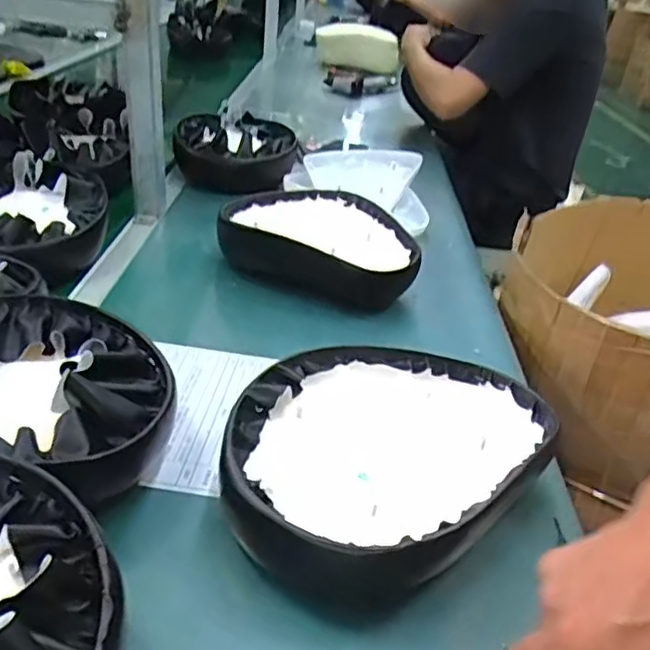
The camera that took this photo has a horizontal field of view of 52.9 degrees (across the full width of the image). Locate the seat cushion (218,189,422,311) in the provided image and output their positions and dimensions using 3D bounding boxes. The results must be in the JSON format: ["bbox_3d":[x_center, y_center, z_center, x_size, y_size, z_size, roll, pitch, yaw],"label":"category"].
[{"bbox_3d":[-0.005,-0.120,0.882,0.285,0.058,0.217,27,37,29],"label":"seat cushion"}]

